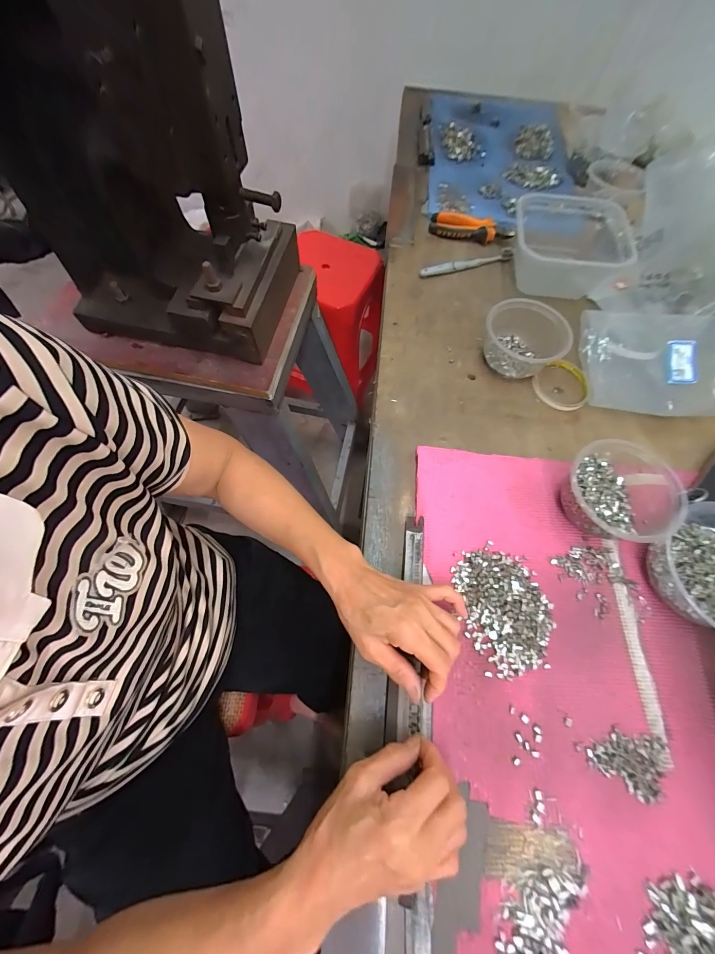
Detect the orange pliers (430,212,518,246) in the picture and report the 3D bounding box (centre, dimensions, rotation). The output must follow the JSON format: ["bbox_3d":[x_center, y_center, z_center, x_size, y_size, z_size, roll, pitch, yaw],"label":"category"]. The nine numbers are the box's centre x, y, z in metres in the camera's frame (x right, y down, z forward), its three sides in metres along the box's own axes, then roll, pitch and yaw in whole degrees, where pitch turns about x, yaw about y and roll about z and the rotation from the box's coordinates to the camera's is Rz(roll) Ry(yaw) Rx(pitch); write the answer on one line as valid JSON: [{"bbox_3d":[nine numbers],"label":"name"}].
[{"bbox_3d":[0.209,-0.458,0.621,0.148,0.027,0.048,15,66,6],"label":"orange pliers"}]

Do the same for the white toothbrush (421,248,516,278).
[{"bbox_3d":[0.193,-0.378,0.597,0.182,0.019,0.019,-18,67,-9],"label":"white toothbrush"}]

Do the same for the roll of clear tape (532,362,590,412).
[{"bbox_3d":[0.304,-0.137,0.496,0.074,0.017,0.083,41,71,16],"label":"roll of clear tape"}]

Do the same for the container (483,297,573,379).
[{"bbox_3d":[0.244,-0.201,0.496,0.109,0.062,0.109,0,65,-1],"label":"container"}]

